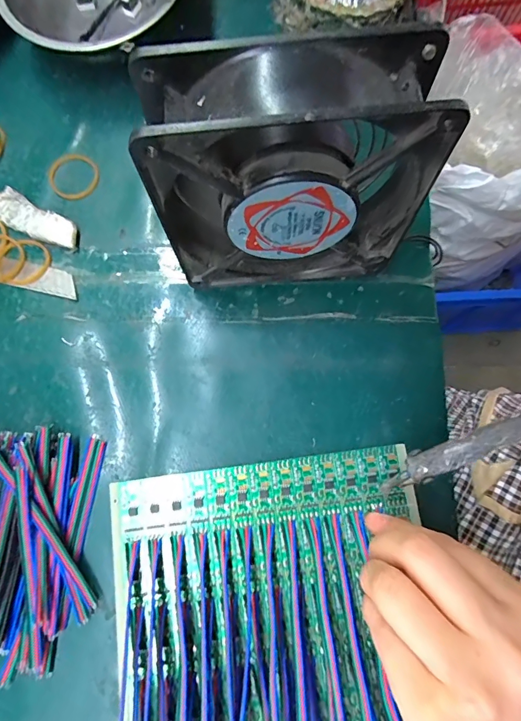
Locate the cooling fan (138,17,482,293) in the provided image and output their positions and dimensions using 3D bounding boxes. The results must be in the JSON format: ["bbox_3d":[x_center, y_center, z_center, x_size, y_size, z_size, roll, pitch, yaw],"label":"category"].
[{"bbox_3d":[0.014,-0.082,0.195,0.119,0.121,0.040,-5,77,0],"label":"cooling fan"}]

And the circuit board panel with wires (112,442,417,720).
[{"bbox_3d":[0.013,0.189,0.181,0.152,0.025,0.277,-7,77,-1],"label":"circuit board panel with wires"}]

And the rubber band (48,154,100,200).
[{"bbox_3d":[-0.126,-0.125,0.268,0.033,0.004,0.036,0,77,1],"label":"rubber band"}]

